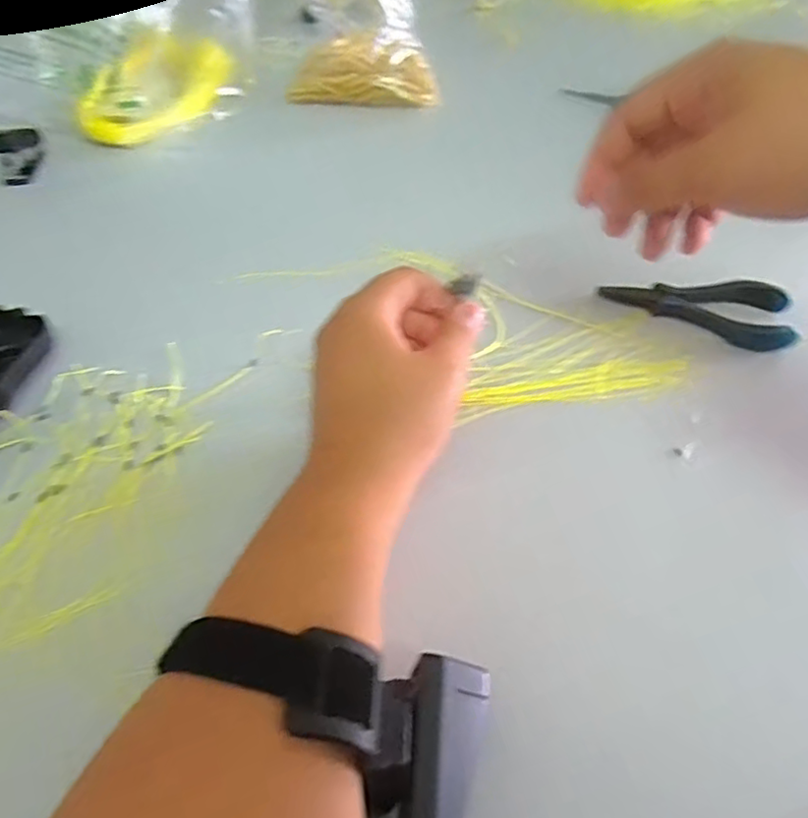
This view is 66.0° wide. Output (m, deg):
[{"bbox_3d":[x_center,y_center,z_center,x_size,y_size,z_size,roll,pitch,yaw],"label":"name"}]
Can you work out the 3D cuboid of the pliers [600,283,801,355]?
[{"bbox_3d":[0.191,-0.068,0.408,0.117,0.012,0.046,12,52,10],"label":"pliers"}]

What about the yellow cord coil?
[{"bbox_3d":[-0.212,-0.287,0.544,0.079,0.057,0.135,20,54,16],"label":"yellow cord coil"}]

